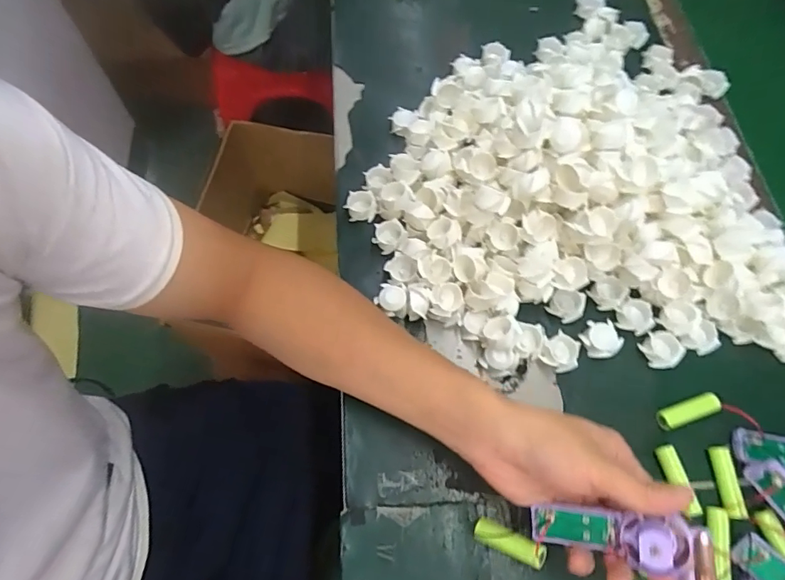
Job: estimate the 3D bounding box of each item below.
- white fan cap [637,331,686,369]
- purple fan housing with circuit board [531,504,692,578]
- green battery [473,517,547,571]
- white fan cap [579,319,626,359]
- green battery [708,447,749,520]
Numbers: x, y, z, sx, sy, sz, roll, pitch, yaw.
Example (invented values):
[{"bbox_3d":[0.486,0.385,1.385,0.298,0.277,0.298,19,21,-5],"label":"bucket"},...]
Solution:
[{"bbox_3d":[0.230,0.051,0.412,0.028,0.012,0.032,-23,68,-11],"label":"white fan cap"},{"bbox_3d":[0.136,0.156,0.308,0.091,0.024,0.027,-8,60,36],"label":"purple fan housing with circuit board"},{"bbox_3d":[0.080,0.179,0.343,0.054,0.016,0.016,3,57,45],"label":"green battery"},{"bbox_3d":[0.180,0.043,0.417,0.031,0.008,0.033,0,65,-1],"label":"white fan cap"},{"bbox_3d":[0.256,0.147,0.369,0.014,0.015,0.051,1,65,0],"label":"green battery"}]

